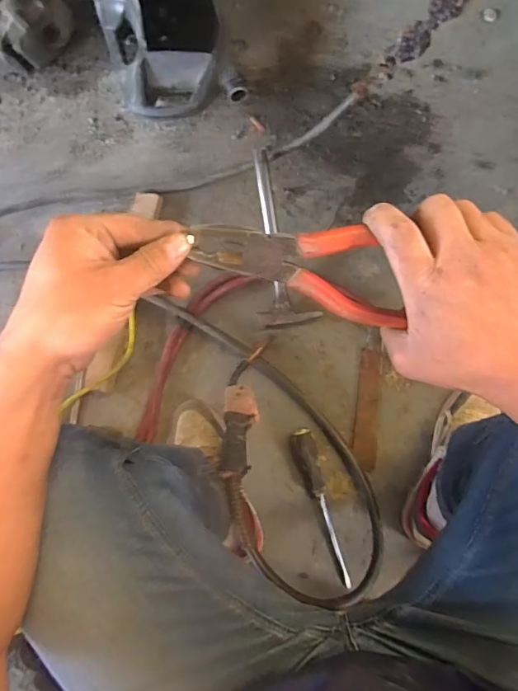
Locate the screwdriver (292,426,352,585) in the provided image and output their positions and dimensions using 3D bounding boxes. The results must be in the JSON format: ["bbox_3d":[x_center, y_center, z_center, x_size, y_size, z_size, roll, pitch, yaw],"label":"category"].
[{"bbox_3d":[0.099,0.268,0.792,0.043,0.030,0.261,-13,80,2],"label":"screwdriver"}]

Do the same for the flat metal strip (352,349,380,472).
[{"bbox_3d":[0.186,0.107,0.810,0.039,0.011,0.201,6,81,5],"label":"flat metal strip"}]

